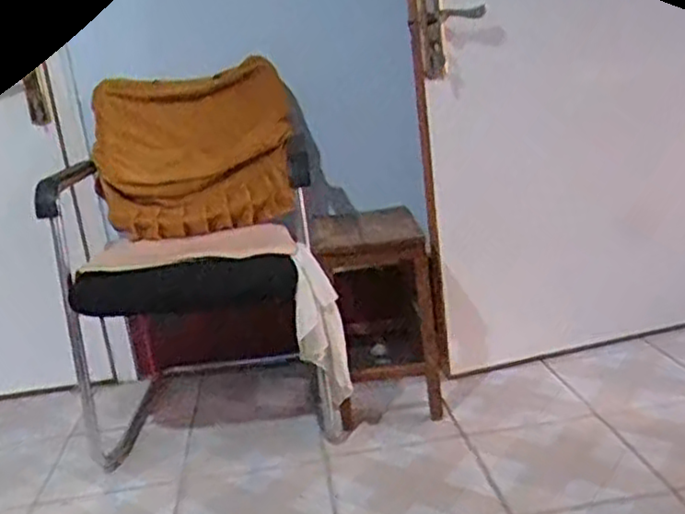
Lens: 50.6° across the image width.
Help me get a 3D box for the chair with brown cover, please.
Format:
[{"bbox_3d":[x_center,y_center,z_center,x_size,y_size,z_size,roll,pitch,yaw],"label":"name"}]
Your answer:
[{"bbox_3d":[-0.321,0.000,1.592,0.557,0.718,0.542,-7,17,-7],"label":"chair with brown cover"}]

